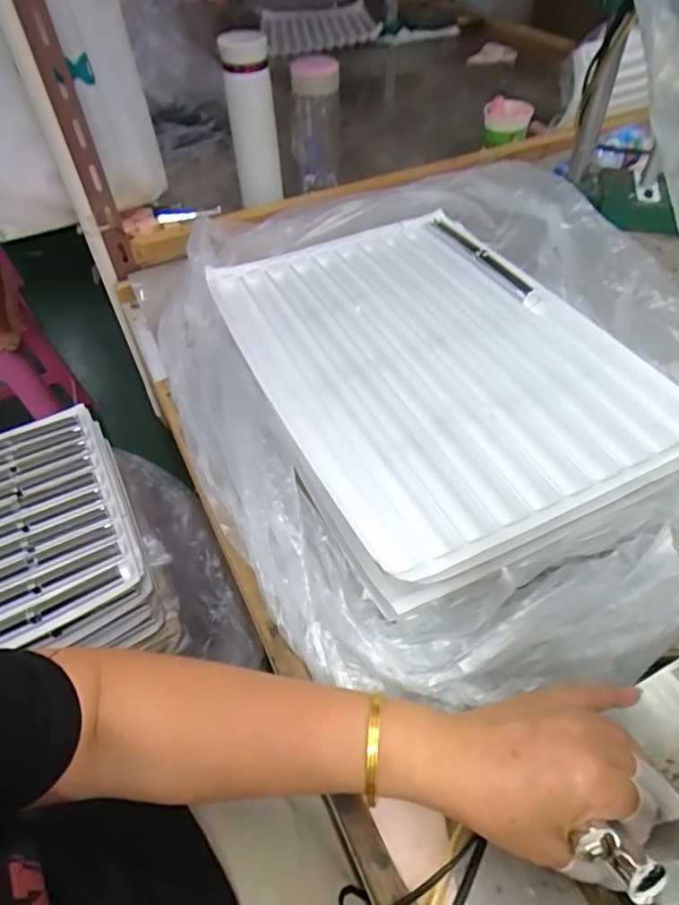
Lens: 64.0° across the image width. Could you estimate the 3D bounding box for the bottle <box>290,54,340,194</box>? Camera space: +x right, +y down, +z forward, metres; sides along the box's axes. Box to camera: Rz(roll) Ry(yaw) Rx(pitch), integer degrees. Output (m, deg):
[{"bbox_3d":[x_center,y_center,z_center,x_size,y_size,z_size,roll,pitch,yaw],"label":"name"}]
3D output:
[{"bbox_3d":[-0.036,-0.491,0.826,0.072,0.178,0.061,-2,50,2],"label":"bottle"}]

